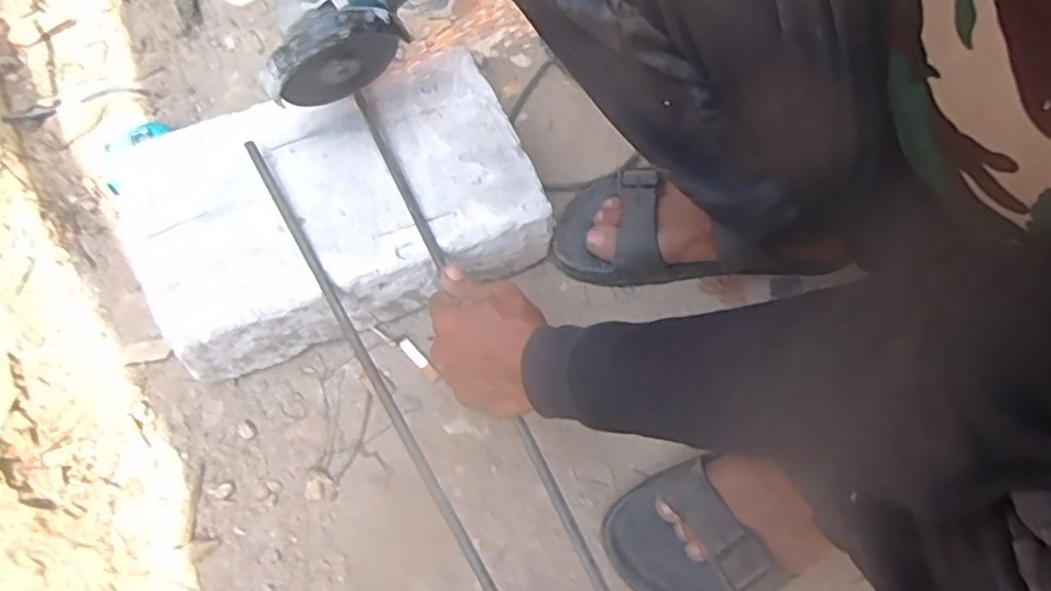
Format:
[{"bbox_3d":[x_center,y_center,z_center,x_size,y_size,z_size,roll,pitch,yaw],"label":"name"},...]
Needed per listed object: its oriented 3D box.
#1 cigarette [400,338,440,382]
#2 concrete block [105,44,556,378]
[{"bbox_3d":[-0.094,0.057,0.581,0.011,0.004,0.048,-39,74,-14],"label":"cigarette"},{"bbox_3d":[-0.174,-0.077,0.585,0.336,0.105,0.208,-20,69,-8],"label":"concrete block"}]

